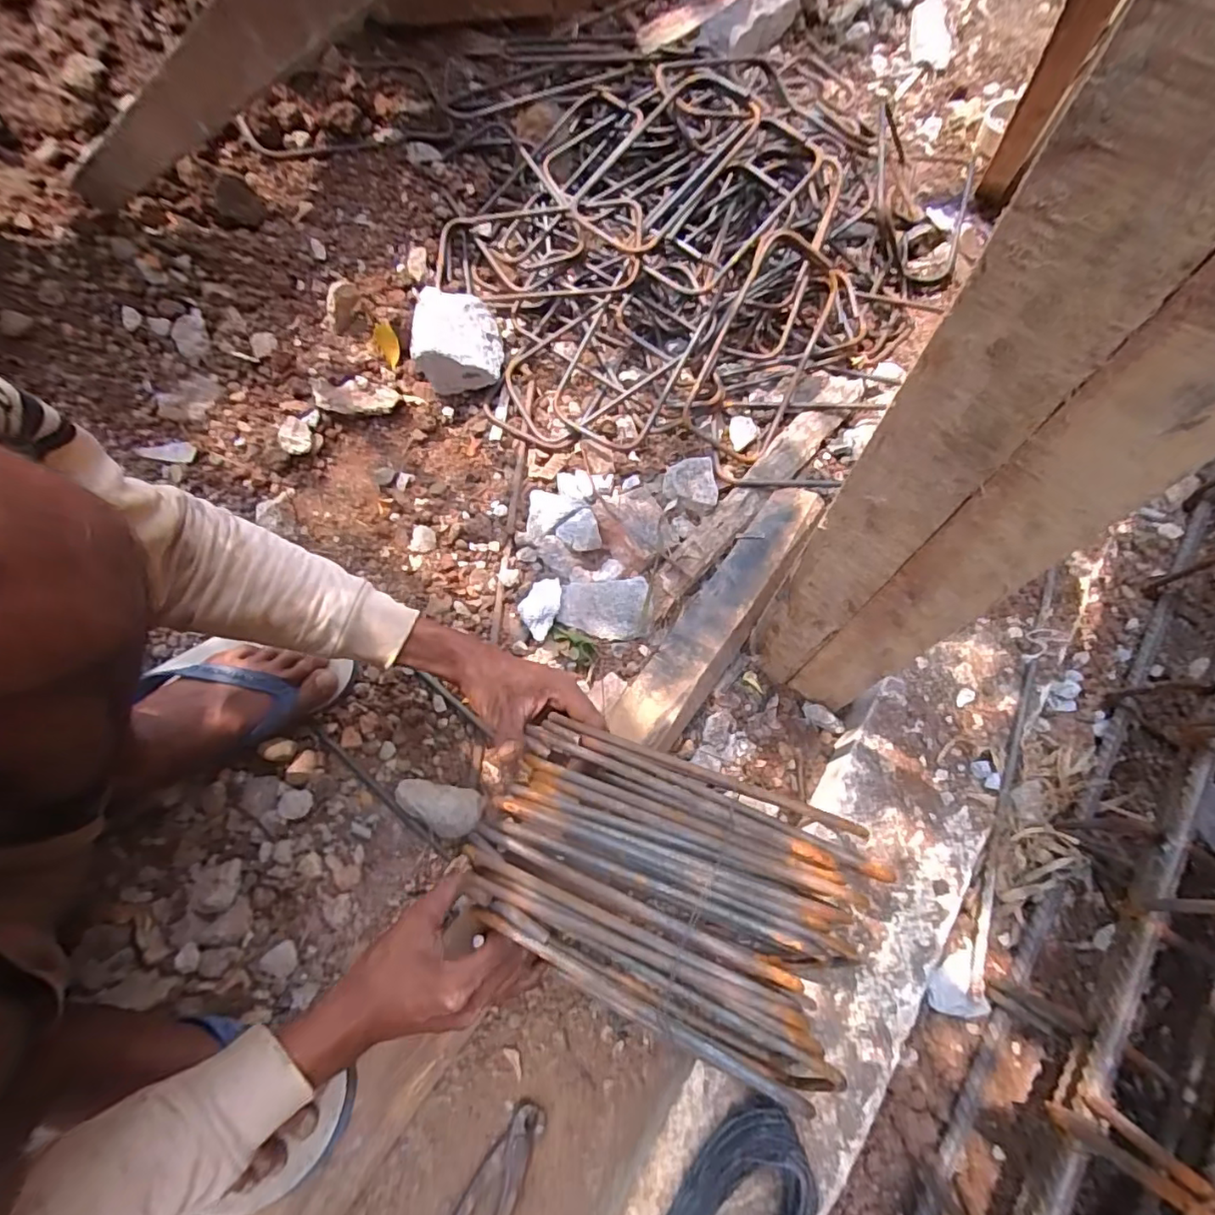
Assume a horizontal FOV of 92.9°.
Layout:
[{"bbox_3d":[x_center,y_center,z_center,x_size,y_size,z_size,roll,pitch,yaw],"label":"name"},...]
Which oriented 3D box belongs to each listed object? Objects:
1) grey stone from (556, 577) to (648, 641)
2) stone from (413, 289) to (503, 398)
[{"bbox_3d":[-0.005,0.000,0.604,0.089,0.027,0.061,1,68,1],"label":"grey stone"},{"bbox_3d":[-0.170,-0.309,0.667,0.090,0.070,0.109,-4,68,0],"label":"stone"}]

